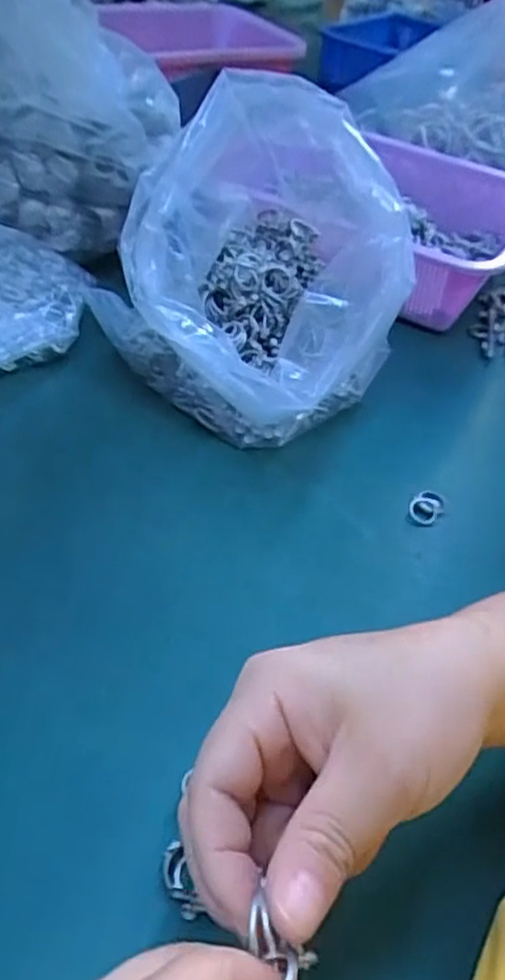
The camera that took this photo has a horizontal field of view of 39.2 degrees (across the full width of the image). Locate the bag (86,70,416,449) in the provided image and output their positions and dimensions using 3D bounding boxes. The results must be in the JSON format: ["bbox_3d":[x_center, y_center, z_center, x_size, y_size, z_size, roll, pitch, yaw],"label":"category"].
[{"bbox_3d":[0.006,-0.147,0.479,0.185,0.183,0.183,-11,46,-19],"label":"bag"}]

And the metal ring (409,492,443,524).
[{"bbox_3d":[0.111,0.011,0.457,0.019,0.010,0.023,22,45,15],"label":"metal ring"}]

